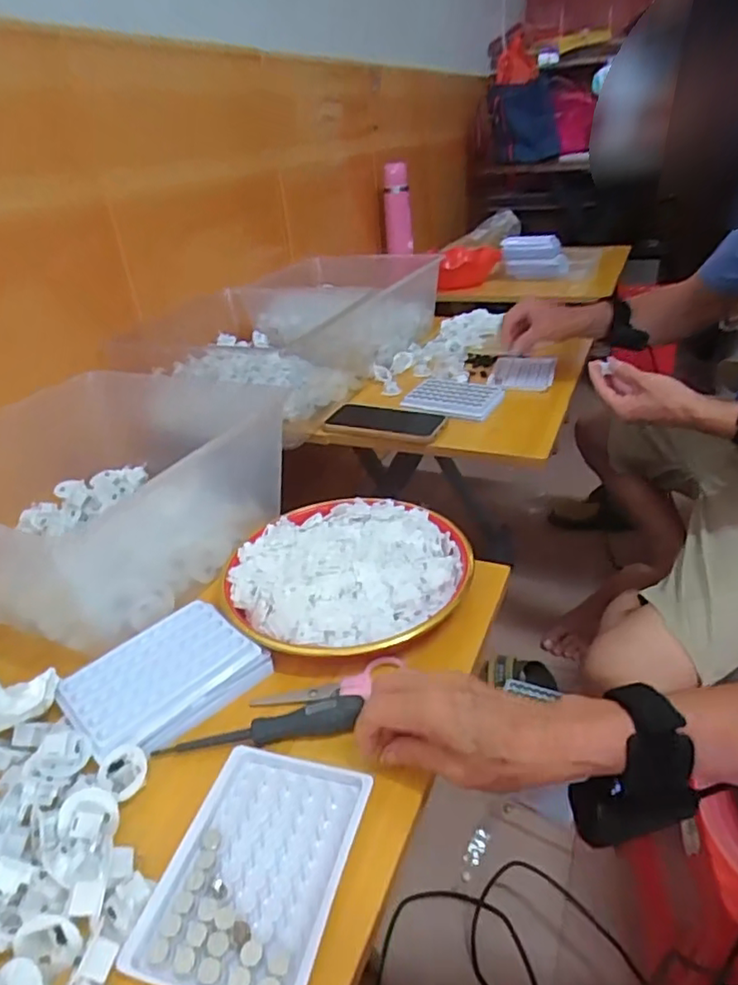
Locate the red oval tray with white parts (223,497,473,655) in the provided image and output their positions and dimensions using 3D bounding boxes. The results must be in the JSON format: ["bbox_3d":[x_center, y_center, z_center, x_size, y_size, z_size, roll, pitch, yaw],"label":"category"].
[{"bbox_3d":[-0.019,0.070,0.544,0.205,0.024,0.207,2,31,13],"label":"red oval tray with white parts"}]

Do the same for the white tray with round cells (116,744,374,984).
[{"bbox_3d":[-0.063,0.209,0.343,0.097,0.010,0.130,5,32,17],"label":"white tray with round cells"}]

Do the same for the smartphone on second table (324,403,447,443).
[{"bbox_3d":[0.022,-0.103,0.863,0.164,0.014,0.090,9,33,24],"label":"smartphone on second table"}]

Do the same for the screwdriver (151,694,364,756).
[{"bbox_3d":[-0.076,0.161,0.415,0.136,0.017,0.020,-8,30,-5],"label":"screwdriver"}]

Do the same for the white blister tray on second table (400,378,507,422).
[{"bbox_3d":[0.125,-0.145,0.912,0.136,0.011,0.114,16,37,33],"label":"white blister tray on second table"}]

